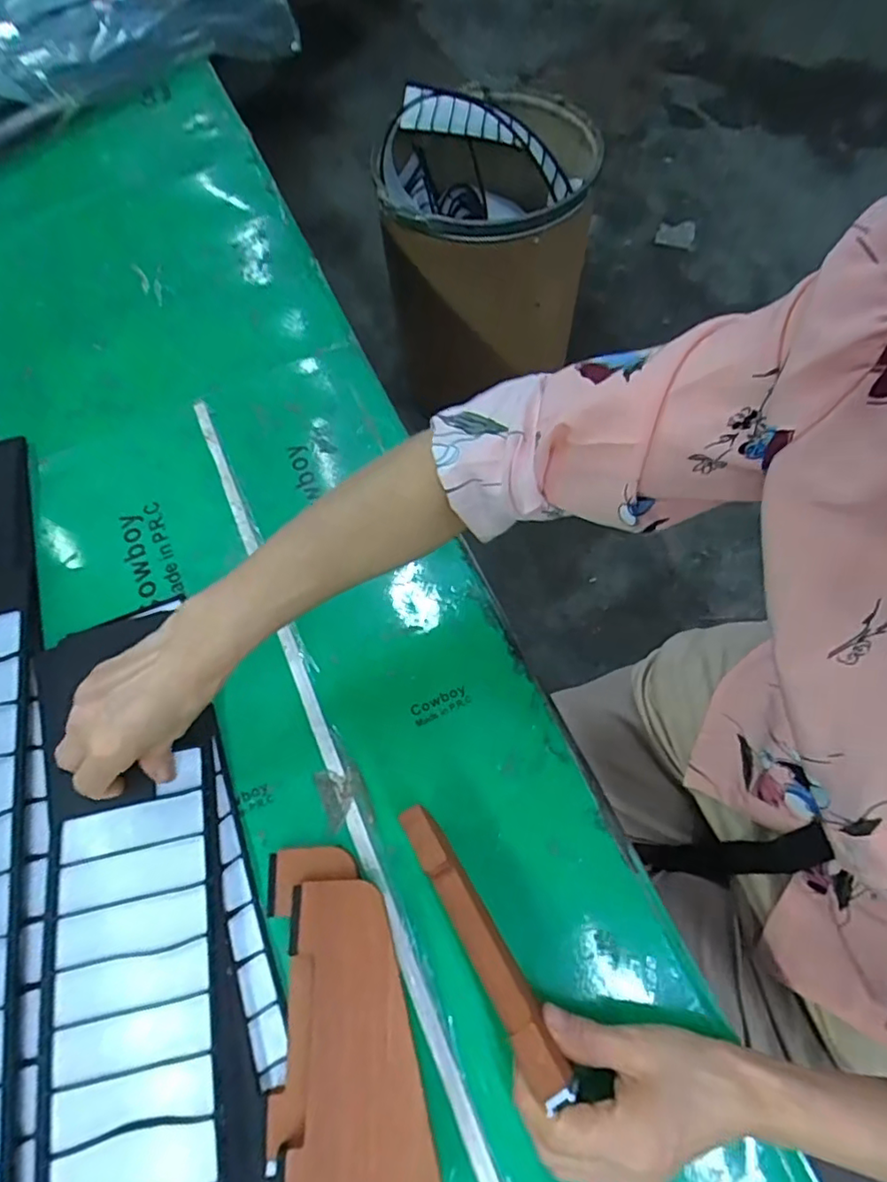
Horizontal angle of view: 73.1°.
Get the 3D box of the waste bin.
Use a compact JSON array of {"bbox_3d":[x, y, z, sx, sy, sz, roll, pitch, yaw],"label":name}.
[{"bbox_3d":[0.081,-0.631,1.149,0.353,0.426,0.367,5,66,5],"label":"waste bin"}]

